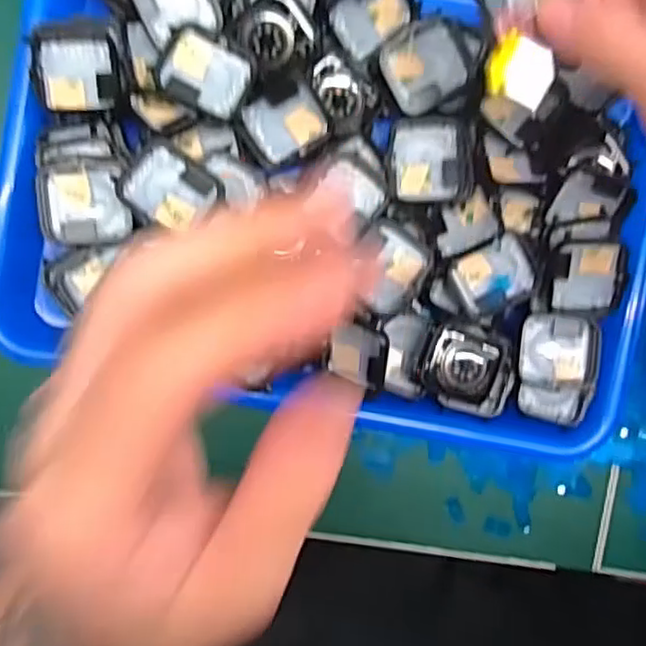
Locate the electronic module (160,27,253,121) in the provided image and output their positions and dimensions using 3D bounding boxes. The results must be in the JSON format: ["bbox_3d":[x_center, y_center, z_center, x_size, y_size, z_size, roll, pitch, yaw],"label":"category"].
[{"bbox_3d":[-0.056,-0.119,0.316,0.039,0.021,0.033,29,95,-4],"label":"electronic module"}]

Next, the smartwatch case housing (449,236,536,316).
[{"bbox_3d":[0.089,-0.025,0.342,0.039,0.009,0.030,-33,95,2],"label":"smartwatch case housing"}]

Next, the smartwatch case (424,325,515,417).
[{"bbox_3d":[0.075,0.025,0.337,0.047,0.016,0.041,17,95,-3],"label":"smartwatch case"}]

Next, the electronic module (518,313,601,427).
[{"bbox_3d":[0.123,0.024,0.345,0.041,0.010,0.056,6,96,-2],"label":"electronic module"}]

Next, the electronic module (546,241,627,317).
[{"bbox_3d":[0.136,-0.022,0.336,0.036,0.009,0.038,0,96,-1],"label":"electronic module"}]

